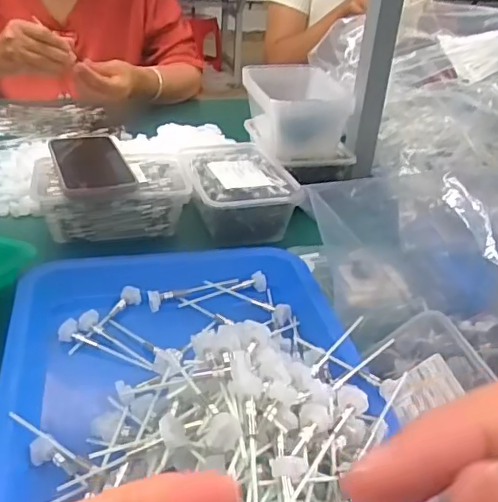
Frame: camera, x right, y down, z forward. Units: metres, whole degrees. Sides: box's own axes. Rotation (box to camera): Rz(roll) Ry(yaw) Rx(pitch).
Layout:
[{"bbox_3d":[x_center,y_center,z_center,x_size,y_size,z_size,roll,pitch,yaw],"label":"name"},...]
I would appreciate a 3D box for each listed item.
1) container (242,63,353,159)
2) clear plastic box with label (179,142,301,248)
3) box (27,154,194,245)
[{"bbox_3d":[0.064,-0.187,0.767,0.121,0.077,0.152,-1,31,-9],"label":"container"},{"bbox_3d":[-0.020,-0.074,0.701,0.118,0.066,0.172,-4,32,-15],"label":"clear plastic box with label"},{"bbox_3d":[-0.158,-0.063,0.659,0.169,0.066,0.108,-3,32,-13],"label":"box"}]

